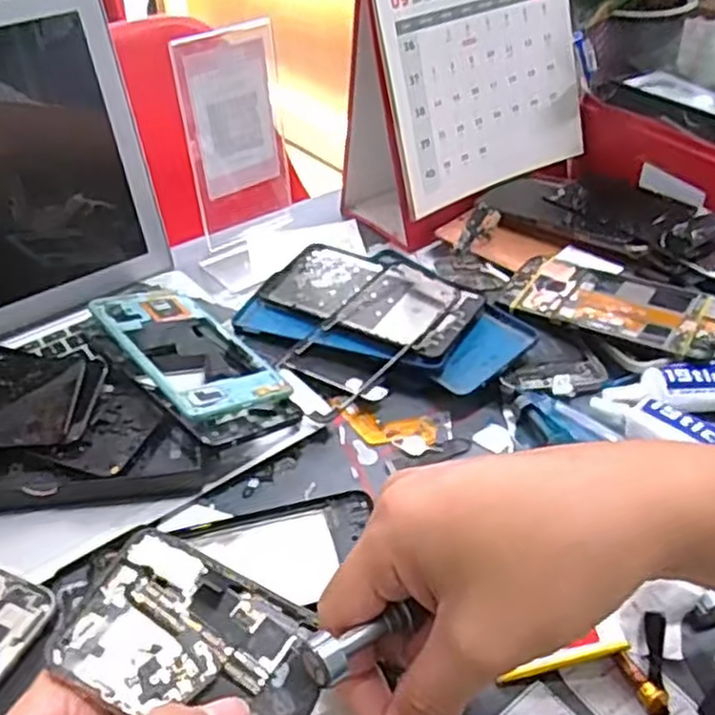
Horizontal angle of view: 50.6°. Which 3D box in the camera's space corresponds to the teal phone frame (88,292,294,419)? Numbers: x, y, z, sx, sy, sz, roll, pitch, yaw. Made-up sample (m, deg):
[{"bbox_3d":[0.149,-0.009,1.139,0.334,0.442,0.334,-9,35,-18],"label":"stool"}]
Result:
[{"bbox_3d":[-0.116,-0.008,0.513,0.079,0.008,0.162,-15,37,-38],"label":"teal phone frame"}]

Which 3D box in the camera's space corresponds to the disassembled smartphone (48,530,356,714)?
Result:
[{"bbox_3d":[-0.042,0.123,0.293,0.140,0.014,0.068,26,46,7],"label":"disassembled smartphone"}]

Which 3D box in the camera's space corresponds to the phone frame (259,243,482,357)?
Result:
[{"bbox_3d":[0.008,-0.046,0.551,0.157,0.006,0.073,22,54,31],"label":"phone frame"}]

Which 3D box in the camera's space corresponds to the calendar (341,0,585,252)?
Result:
[{"bbox_3d":[0.092,-0.237,0.646,0.209,0.217,0.106,-25,43,-24],"label":"calendar"}]

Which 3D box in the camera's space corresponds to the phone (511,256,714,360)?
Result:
[{"bbox_3d":[0.186,-0.038,0.531,0.136,0.013,0.070,24,46,30],"label":"phone"}]

